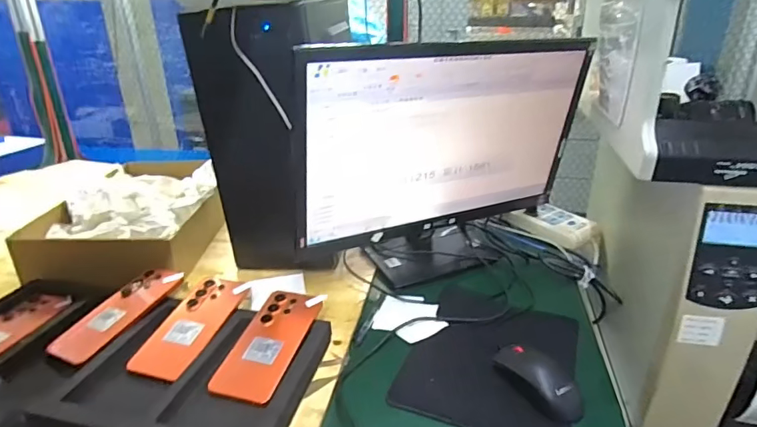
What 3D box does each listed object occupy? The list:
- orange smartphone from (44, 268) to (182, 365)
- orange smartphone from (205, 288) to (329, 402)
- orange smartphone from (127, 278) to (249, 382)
[{"bbox_3d":[-0.346,0.130,0.633,0.068,0.013,0.174,19,36,22],"label":"orange smartphone"},{"bbox_3d":[-0.134,0.157,0.585,0.080,0.010,0.172,6,33,15],"label":"orange smartphone"},{"bbox_3d":[-0.247,0.144,0.617,0.084,0.012,0.174,9,34,12],"label":"orange smartphone"}]

